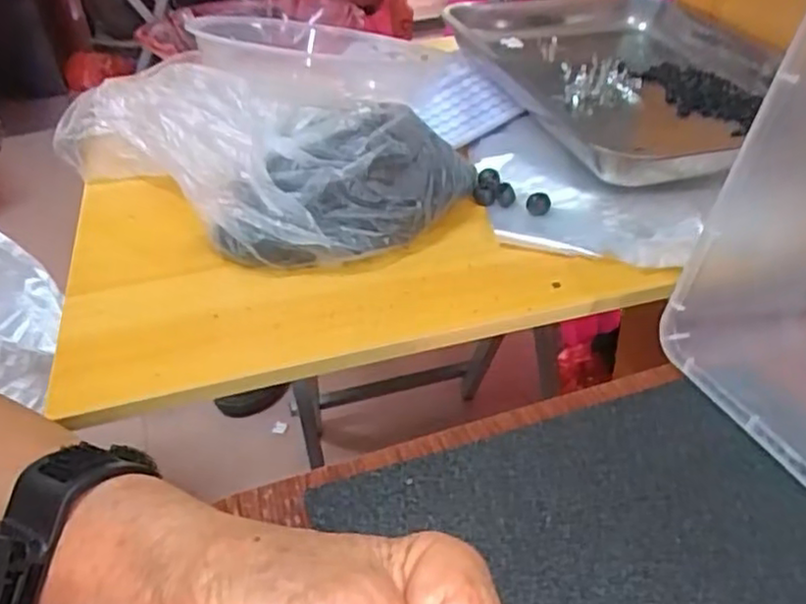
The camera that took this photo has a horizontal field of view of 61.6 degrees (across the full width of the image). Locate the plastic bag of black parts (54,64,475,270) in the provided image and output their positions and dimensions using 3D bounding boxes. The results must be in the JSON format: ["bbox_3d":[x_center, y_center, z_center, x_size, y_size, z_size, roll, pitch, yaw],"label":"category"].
[{"bbox_3d":[-0.073,-0.105,0.483,0.244,0.115,0.140,-2,36,-1],"label":"plastic bag of black parts"}]

